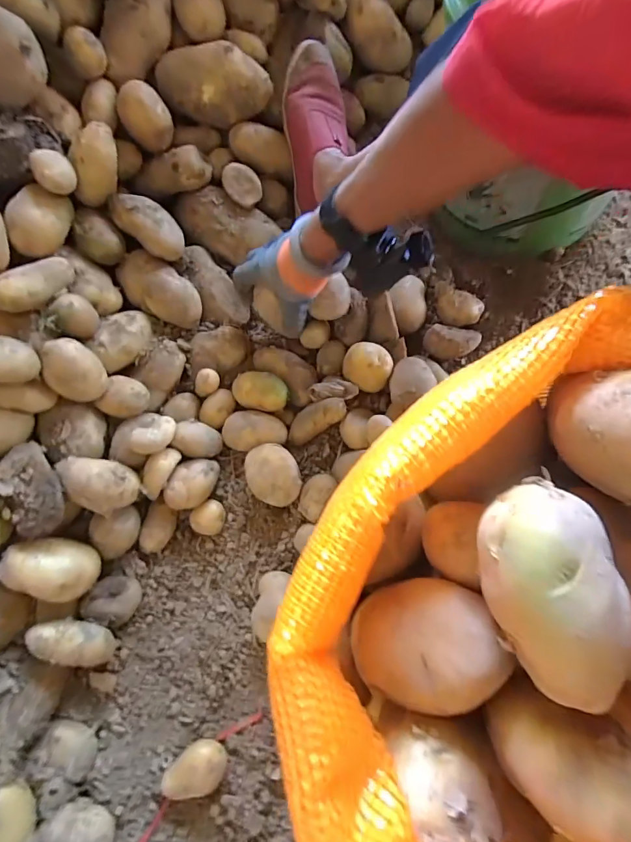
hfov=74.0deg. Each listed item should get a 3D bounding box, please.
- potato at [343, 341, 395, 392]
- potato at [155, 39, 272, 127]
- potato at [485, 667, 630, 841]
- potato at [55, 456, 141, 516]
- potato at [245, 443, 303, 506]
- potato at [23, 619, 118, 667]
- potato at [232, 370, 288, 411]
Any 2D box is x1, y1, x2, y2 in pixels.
[{"bbox_3d":[0.060,-0.066,0.488,0.057,0.041,0.044,34,79,9],"label":"potato"},{"bbox_3d":[-0.130,-0.421,0.534,0.146,0.070,0.054,-1,76,1],"label":"potato"},{"bbox_3d":[0.109,0.142,0.174,0.055,0.043,0.041,22,77,7],"label":"potato"},{"bbox_3d":[-0.237,0.068,0.452,0.079,0.041,0.055,12,76,4],"label":"potato"},{"bbox_3d":[-0.049,0.060,0.475,0.059,0.043,0.071,-20,76,-4],"label":"potato"},{"bbox_3d":[-0.253,0.233,0.441,0.088,0.032,0.039,27,75,-27],"label":"potato"},{"bbox_3d":[-0.068,-0.037,0.512,0.072,0.033,0.040,17,77,5],"label":"potato"}]

